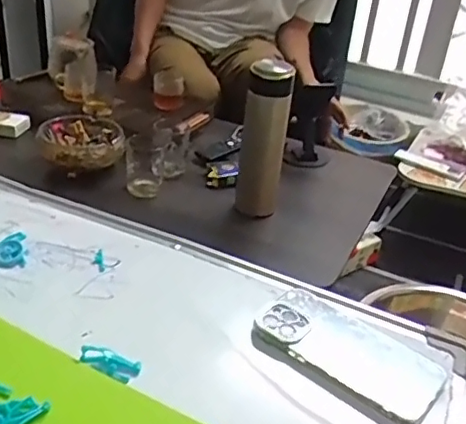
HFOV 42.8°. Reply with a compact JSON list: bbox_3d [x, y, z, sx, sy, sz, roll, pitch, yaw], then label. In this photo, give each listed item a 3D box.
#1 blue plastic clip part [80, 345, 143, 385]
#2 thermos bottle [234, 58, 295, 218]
[{"bbox_3d":[-0.101,0.123,0.485,0.050,0.016,0.018,14,31,13],"label":"blue plastic clip part"},{"bbox_3d":[0.045,-0.109,0.879,0.058,0.214,0.055,3,30,-5],"label":"thermos bottle"}]

